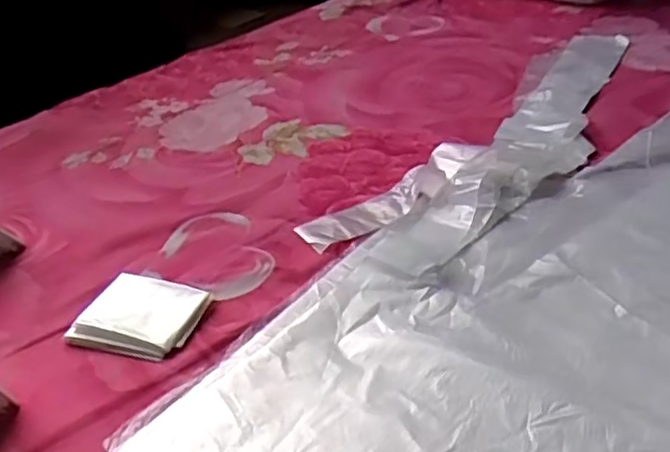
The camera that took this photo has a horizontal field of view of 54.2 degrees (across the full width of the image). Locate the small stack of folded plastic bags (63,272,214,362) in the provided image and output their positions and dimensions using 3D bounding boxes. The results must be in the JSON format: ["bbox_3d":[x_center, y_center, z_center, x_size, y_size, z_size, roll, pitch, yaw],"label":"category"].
[{"bbox_3d":[-0.149,0.067,0.504,0.088,0.015,0.071,7,36,18],"label":"small stack of folded plastic bags"}]

